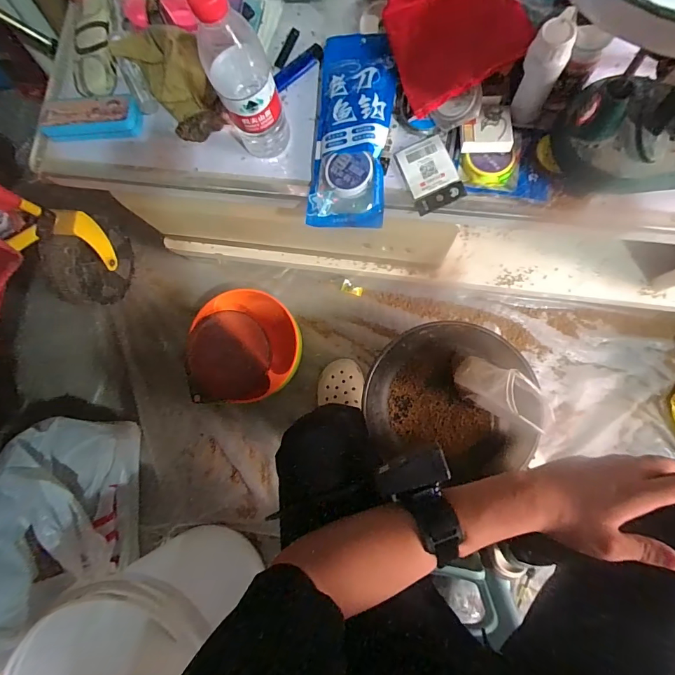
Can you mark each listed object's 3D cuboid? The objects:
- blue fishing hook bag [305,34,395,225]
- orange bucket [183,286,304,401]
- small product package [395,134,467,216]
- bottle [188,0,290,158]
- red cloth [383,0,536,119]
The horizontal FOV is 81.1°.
[{"bbox_3d":[0.018,-0.267,0.502,0.096,0.025,0.255,4,83,7],"label":"blue fishing hook bag"},{"bbox_3d":[-0.205,0.023,0.894,0.244,0.108,0.238,-1,82,6],"label":"orange bucket"},{"bbox_3d":[0.116,-0.207,0.493,0.058,0.009,0.090,-20,81,3],"label":"small product package"},{"bbox_3d":[-0.104,-0.280,0.432,0.066,0.211,0.067,-25,80,2],"label":"bottle"},{"bbox_3d":[0.129,-0.378,0.476,0.133,0.051,0.196,-18,81,4],"label":"red cloth"}]

